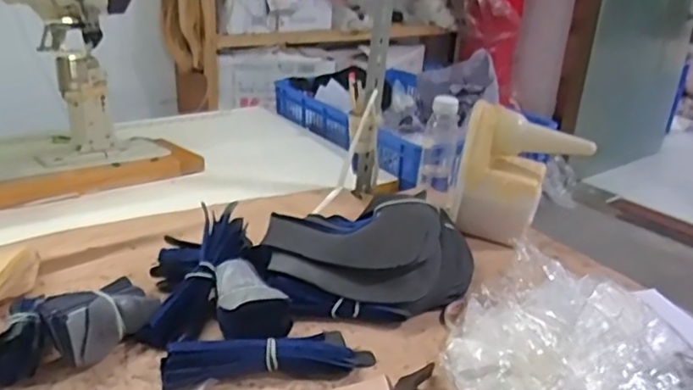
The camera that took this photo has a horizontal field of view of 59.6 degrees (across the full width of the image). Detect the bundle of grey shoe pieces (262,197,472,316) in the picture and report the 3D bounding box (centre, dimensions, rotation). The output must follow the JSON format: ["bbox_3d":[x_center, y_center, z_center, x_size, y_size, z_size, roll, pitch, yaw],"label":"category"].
[{"bbox_3d":[0.042,0.081,0.798,0.290,0.091,0.146,0,24,-9],"label":"bundle of grey shoe pieces"}]

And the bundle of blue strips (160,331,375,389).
[{"bbox_3d":[-0.081,0.171,0.655,0.224,0.030,0.053,-3,25,-17],"label":"bundle of blue strips"}]

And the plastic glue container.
[{"bbox_3d":[0.266,-0.031,0.940,0.176,0.179,0.093,17,27,26],"label":"plastic glue container"}]

